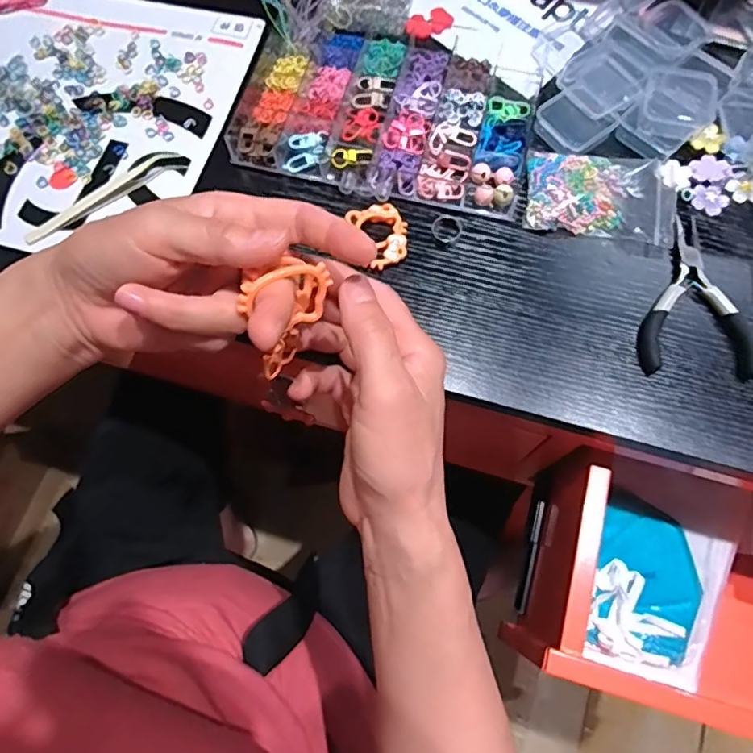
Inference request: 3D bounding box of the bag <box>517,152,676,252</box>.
[{"bbox_3d":[0.155,-0.125,0.369,0.103,0.013,0.063,8,73,5],"label":"bag"}]

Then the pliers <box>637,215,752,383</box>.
[{"bbox_3d":[0.204,-0.053,0.346,0.069,0.006,0.109,4,73,3],"label":"pliers"}]

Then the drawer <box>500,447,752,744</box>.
[{"bbox_3d":[0.322,0.191,0.383,0.413,0.156,0.187,17,74,7],"label":"drawer"}]

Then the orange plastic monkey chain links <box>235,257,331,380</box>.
[{"bbox_3d":[-0.044,-0.030,0.270,0.051,0.067,0.020,-40,76,-10],"label":"orange plastic monkey chain links"}]

